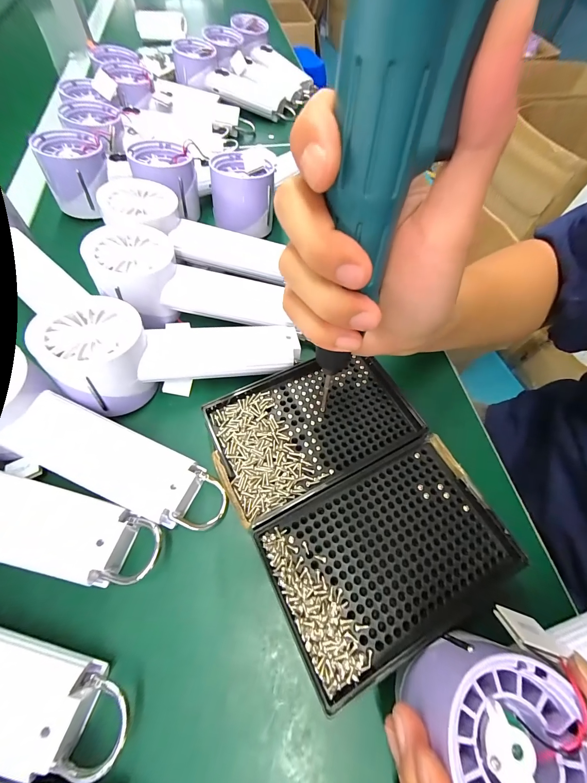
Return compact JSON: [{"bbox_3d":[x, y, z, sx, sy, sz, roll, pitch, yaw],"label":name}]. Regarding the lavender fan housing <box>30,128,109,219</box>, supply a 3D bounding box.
[{"bbox_3d":[-0.232,-0.236,0.322,0.059,0.057,0.062,1,62,-2],"label":"lavender fan housing"}]

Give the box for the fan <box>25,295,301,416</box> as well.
[{"bbox_3d":[-0.085,-0.026,0.229,0.174,0.053,0.069,-4,61,-19],"label":"fan"}]

